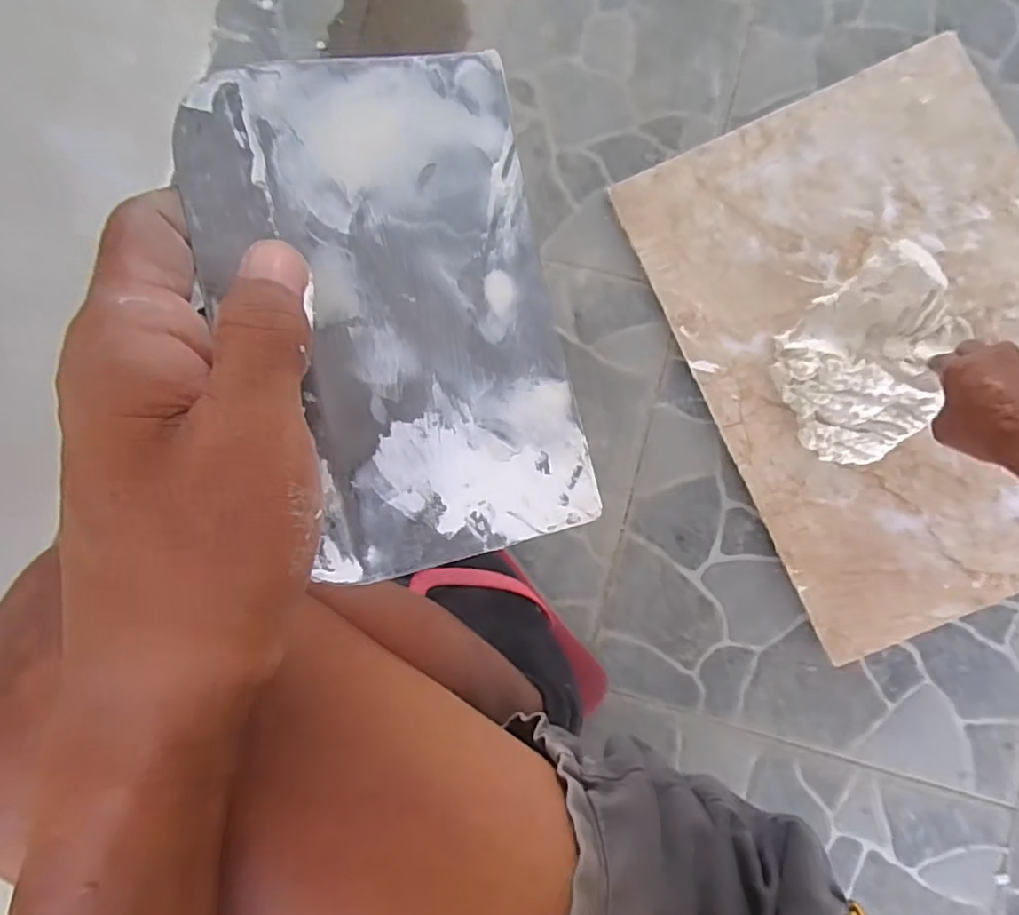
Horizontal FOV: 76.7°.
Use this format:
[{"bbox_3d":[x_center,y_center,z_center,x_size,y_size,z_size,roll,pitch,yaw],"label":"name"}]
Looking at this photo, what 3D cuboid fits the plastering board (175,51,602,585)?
[{"bbox_3d":[-0.032,-0.042,0.183,0.093,0.004,0.144,-12,88,-16],"label":"plastering board"}]

